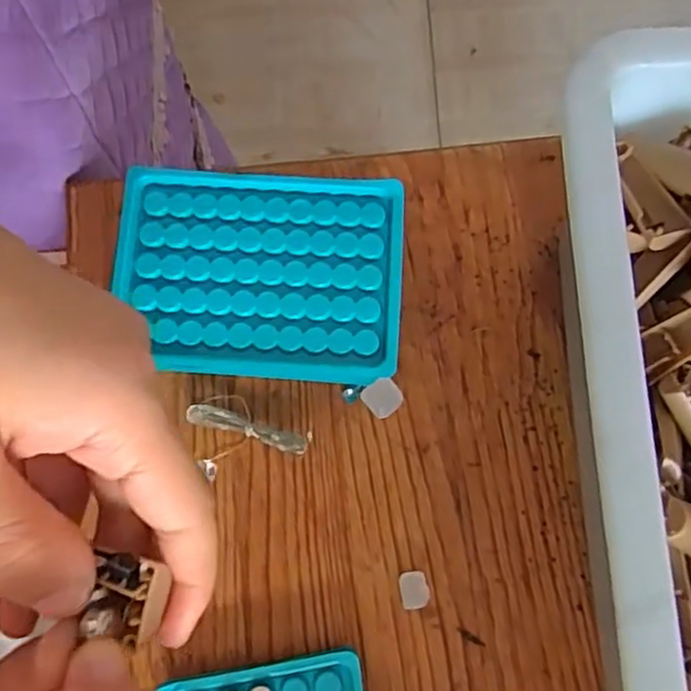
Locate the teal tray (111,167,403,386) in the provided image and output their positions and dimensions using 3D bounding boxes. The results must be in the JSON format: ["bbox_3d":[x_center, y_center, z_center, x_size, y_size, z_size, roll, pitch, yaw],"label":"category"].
[{"bbox_3d":[-0.041,-0.030,0.351,0.131,0.054,0.094,3,78,0],"label":"teal tray"}]

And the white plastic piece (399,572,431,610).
[{"bbox_3d":[0.033,0.119,0.342,0.014,0.006,0.017,-11,78,-3],"label":"white plastic piece"}]

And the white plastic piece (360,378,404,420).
[{"bbox_3d":[0.020,0.027,0.363,0.018,0.005,0.018,-37,81,-8],"label":"white plastic piece"}]

